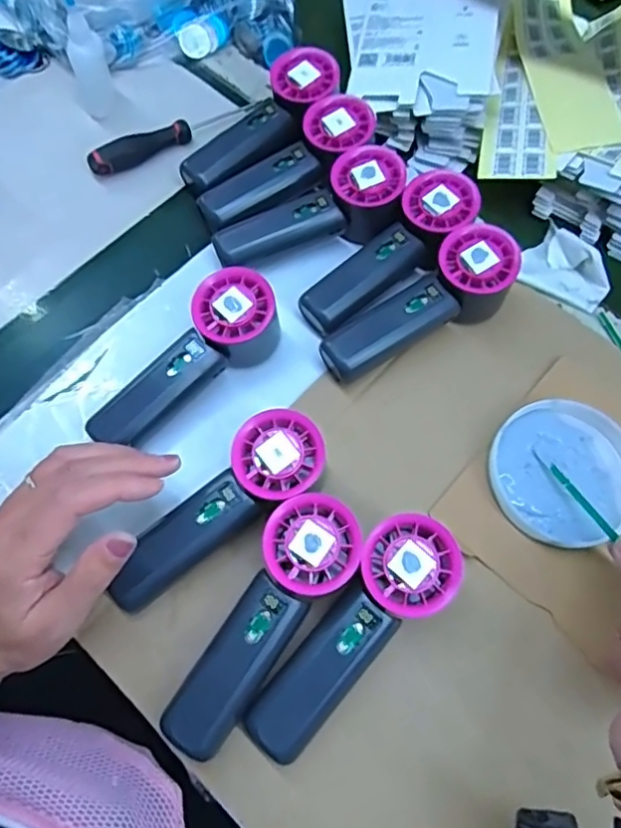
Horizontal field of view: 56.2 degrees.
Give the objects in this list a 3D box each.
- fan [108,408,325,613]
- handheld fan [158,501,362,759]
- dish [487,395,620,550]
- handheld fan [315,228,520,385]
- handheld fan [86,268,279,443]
[{"bbox_3d":[-0.059,0.058,0.367,0.147,0.056,0.051,-32,71,-15],"label":"fan"},{"bbox_3d":[-0.024,0.123,0.341,0.053,0.055,0.151,27,68,9],"label":"handheld fan"},{"bbox_3d":[0.177,0.040,0.403,0.102,0.019,0.098,1,67,-2],"label":"dish"},{"bbox_3d":[0.082,-0.073,0.426,0.151,0.059,0.053,-34,72,-15],"label":"handheld fan"},{"bbox_3d":[-0.090,-0.037,0.406,0.147,0.056,0.048,-37,73,-16],"label":"handheld fan"}]

